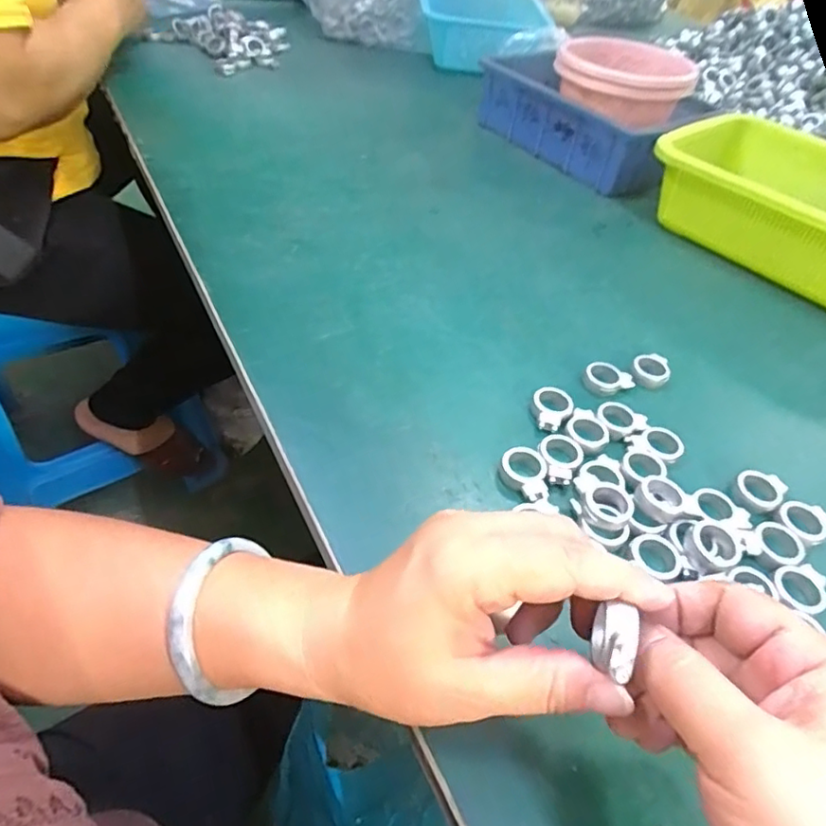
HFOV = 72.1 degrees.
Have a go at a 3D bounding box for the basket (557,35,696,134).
[{"bbox_3d":[0.241,-0.380,0.651,0.151,0.055,0.135,-5,46,-13],"label":"basket"}]

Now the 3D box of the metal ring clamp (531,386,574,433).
[{"bbox_3d":[0.089,-0.003,0.364,0.025,0.010,0.034,22,47,14],"label":"metal ring clamp"}]

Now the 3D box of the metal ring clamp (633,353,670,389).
[{"bbox_3d":[0.171,-0.031,0.408,0.024,0.010,0.028,8,45,0],"label":"metal ring clamp"}]

